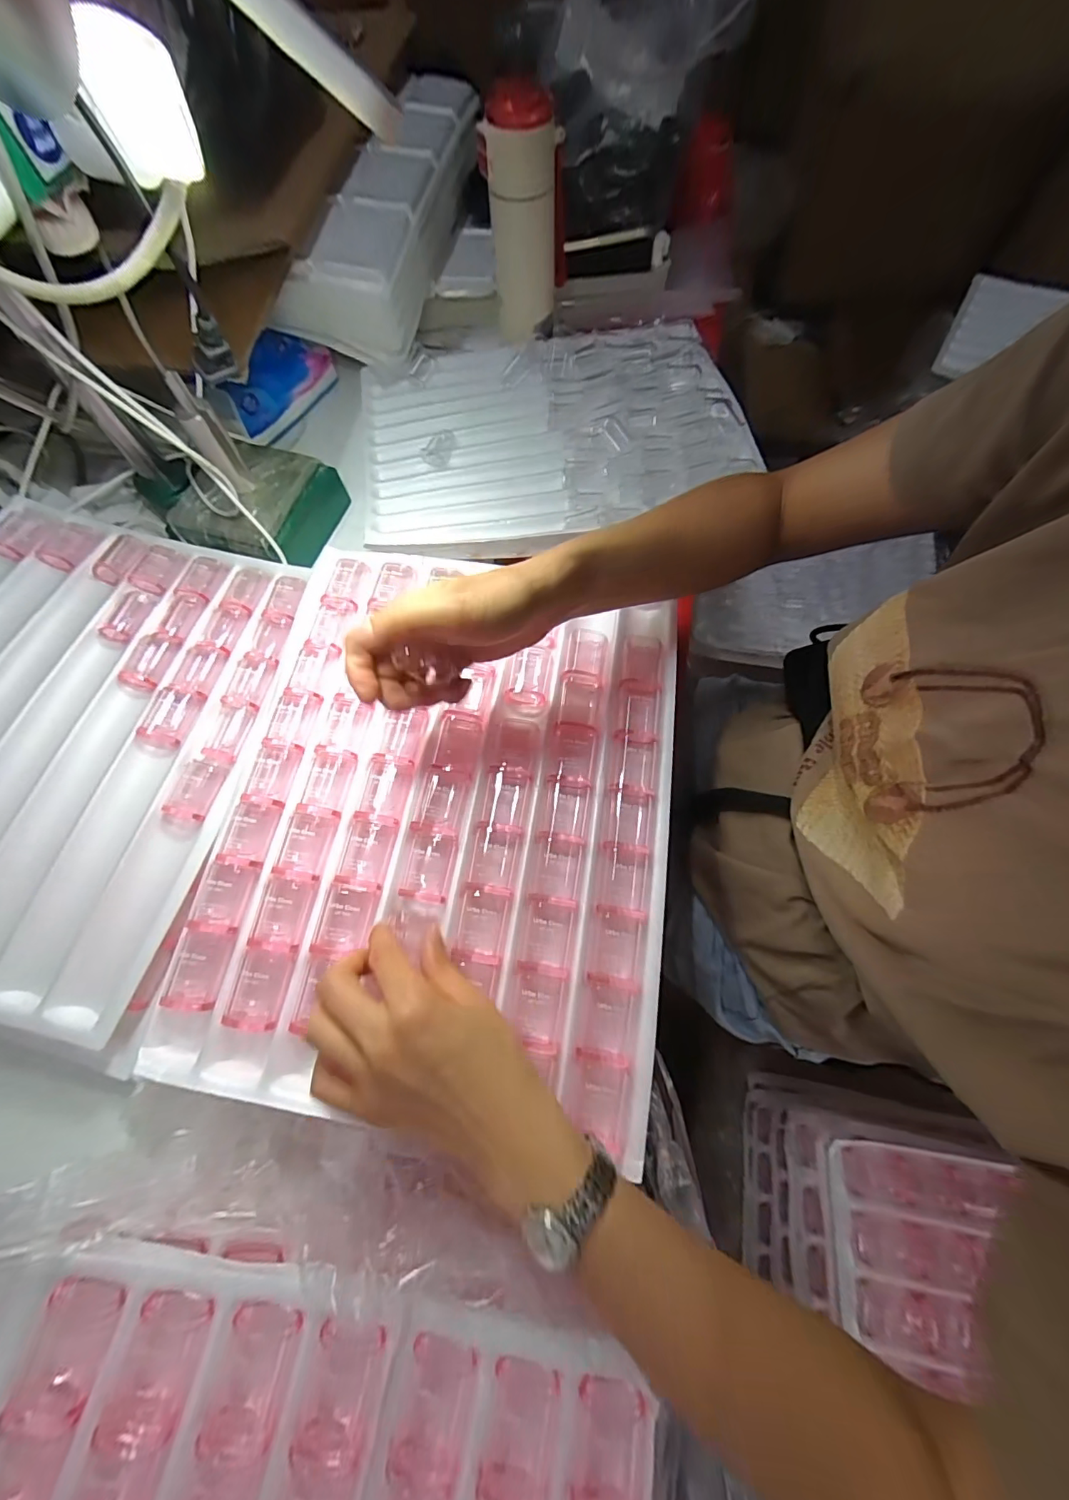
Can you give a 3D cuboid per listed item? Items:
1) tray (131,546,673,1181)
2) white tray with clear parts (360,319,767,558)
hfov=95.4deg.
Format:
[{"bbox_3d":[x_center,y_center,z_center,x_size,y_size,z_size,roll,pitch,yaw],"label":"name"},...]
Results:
[{"bbox_3d":[-0.059,0.029,0.339,0.288,0.025,0.375,8,67,5],"label":"tray"},{"bbox_3d":[0.014,-0.340,0.504,0.375,0.028,0.306,-9,69,-3],"label":"white tray with clear parts"}]

